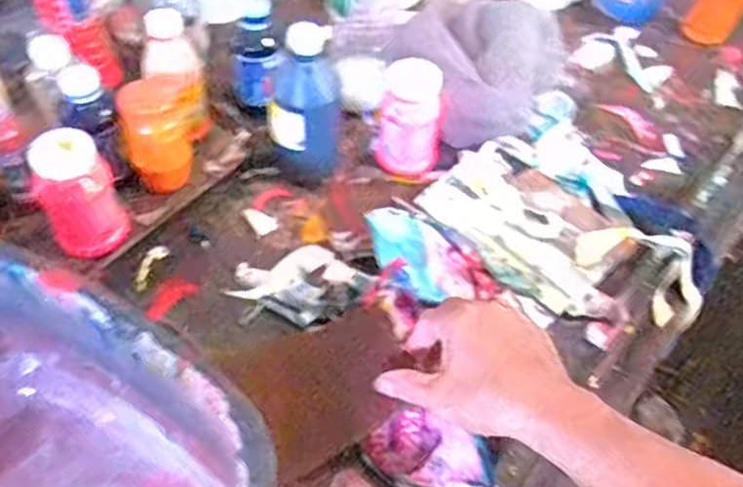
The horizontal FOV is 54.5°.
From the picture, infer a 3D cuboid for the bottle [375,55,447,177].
[{"bbox_3d":[0.041,-0.133,0.747,0.064,0.115,0.073,7,52,2],"label":"bottle"}]

